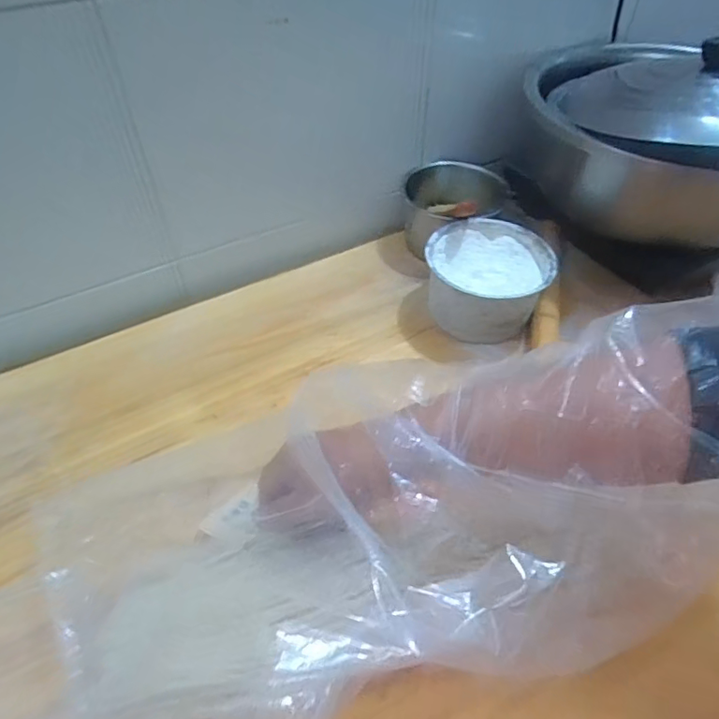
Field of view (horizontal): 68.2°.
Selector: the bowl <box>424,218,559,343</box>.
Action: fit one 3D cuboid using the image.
[{"bbox_3d":[0.139,-0.086,0.588,0.128,0.076,0.129,0,48,0],"label":"bowl"}]

